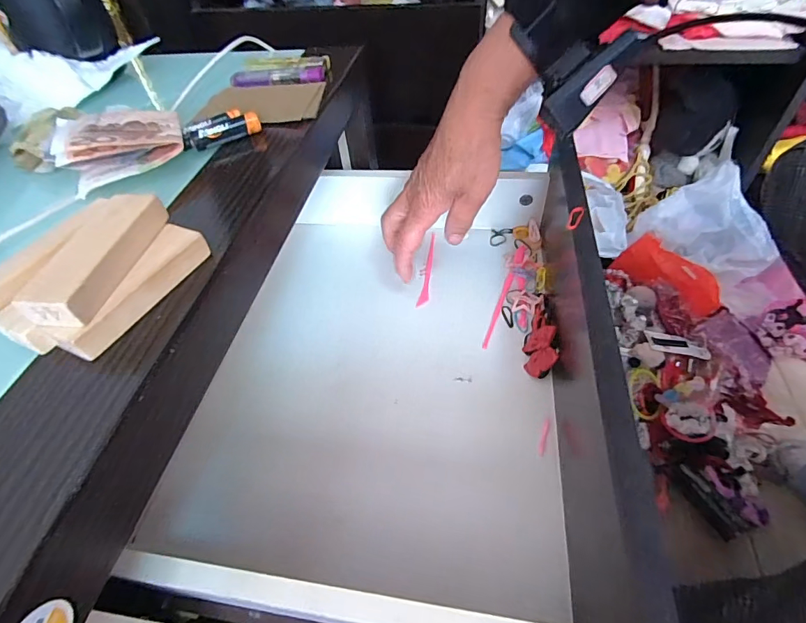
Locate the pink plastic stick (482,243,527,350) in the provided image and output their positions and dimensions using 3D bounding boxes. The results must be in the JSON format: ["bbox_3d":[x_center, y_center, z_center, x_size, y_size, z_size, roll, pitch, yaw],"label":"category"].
[{"bbox_3d":[0.098,-0.018,0.400,0.009,0.009,0.131,17,53,18],"label":"pink plastic stick"}]

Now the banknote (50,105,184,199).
[{"bbox_3d":[-0.188,-0.117,0.282,0.070,0.026,0.067,-23,51,-14],"label":"banknote"}]

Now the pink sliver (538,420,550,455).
[{"bbox_3d":[0.105,0.094,0.312,0.005,0.004,0.028,15,52,17],"label":"pink sliver"}]

